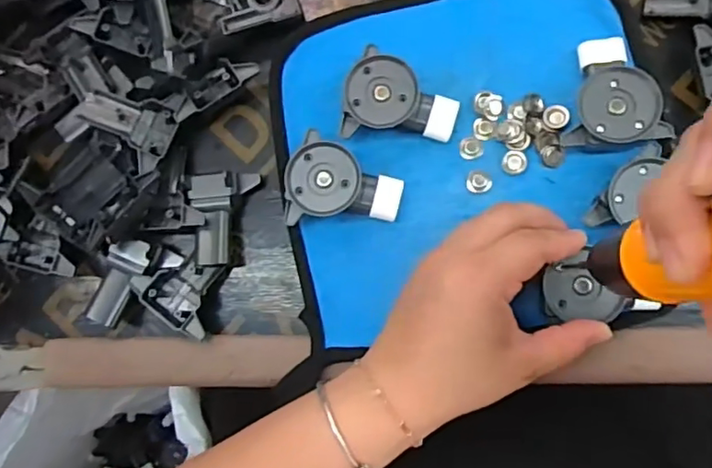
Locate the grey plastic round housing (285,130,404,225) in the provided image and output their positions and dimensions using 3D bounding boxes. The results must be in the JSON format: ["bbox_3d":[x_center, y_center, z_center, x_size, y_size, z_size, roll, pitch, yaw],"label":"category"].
[{"bbox_3d":[-0.006,-0.031,0.340,0.065,0.025,0.050,4,84,7],"label":"grey plastic round housing"}]

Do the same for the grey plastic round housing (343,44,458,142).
[{"bbox_3d":[0.027,-0.081,0.341,0.064,0.021,0.051,8,84,8],"label":"grey plastic round housing"}]

